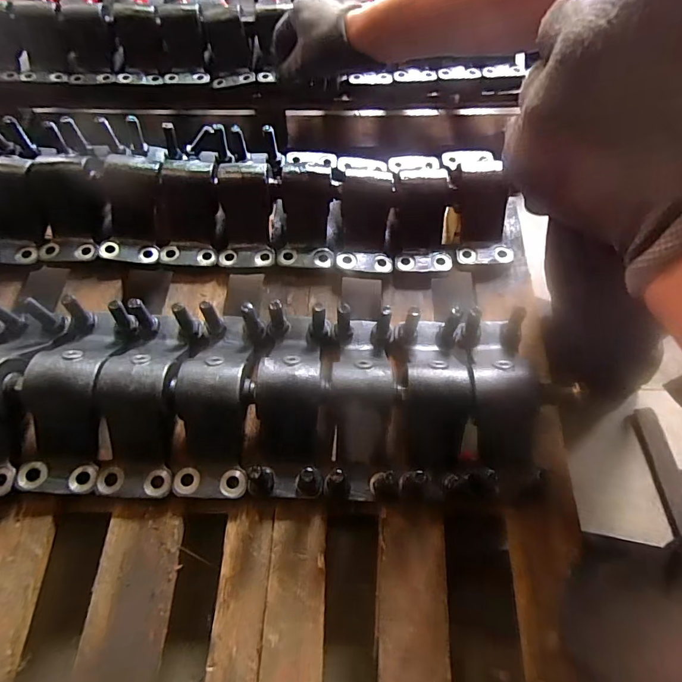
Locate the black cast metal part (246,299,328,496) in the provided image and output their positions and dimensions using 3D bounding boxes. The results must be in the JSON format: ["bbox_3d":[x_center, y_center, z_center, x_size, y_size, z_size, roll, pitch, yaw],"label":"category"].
[{"bbox_3d":[-0.061,0.067,0.502,0.085,0.089,0.217,2,78,-1],"label":"black cast metal part"}]

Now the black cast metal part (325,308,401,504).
[{"bbox_3d":[0.026,0.062,0.497,0.077,0.076,0.221,4,65,-1],"label":"black cast metal part"}]

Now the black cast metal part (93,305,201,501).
[{"bbox_3d":[-0.226,0.059,0.492,0.084,0.089,0.220,1,65,-2],"label":"black cast metal part"}]

